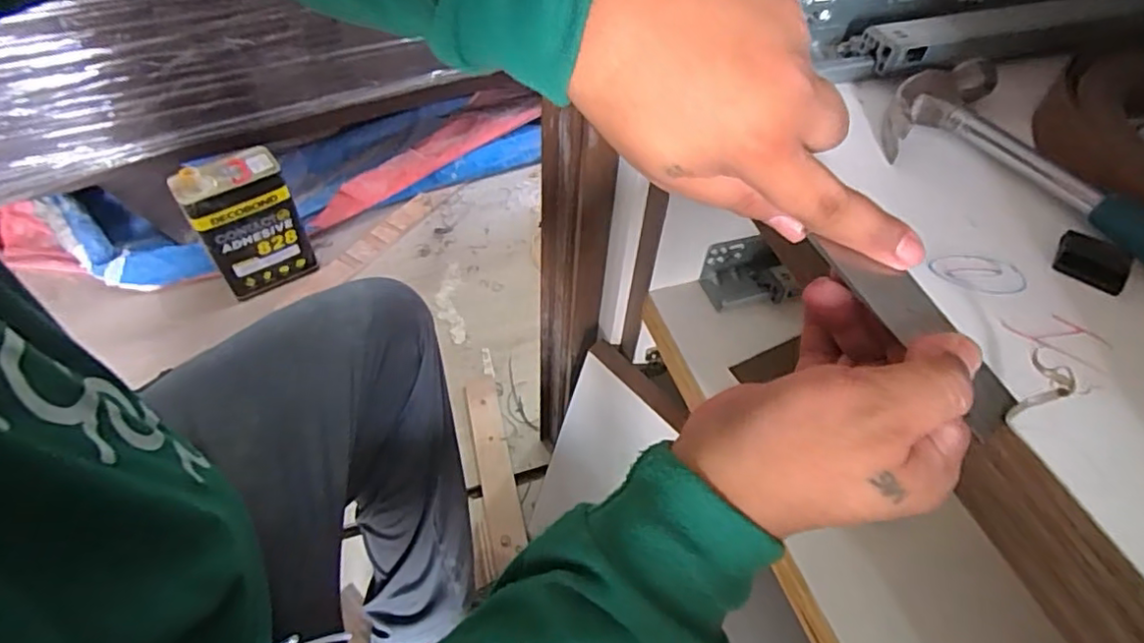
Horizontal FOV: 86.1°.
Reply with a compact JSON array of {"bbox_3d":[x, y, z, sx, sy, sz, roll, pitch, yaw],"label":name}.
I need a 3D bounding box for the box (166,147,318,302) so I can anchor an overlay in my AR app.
[{"bbox_3d":[-0.595,-0.170,1.140,0.169,0.260,0.096,-28,57,-22],"label":"box"}]

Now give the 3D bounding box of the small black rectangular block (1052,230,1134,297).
[{"bbox_3d":[0.247,-0.028,0.290,0.030,0.007,0.027,28,55,19],"label":"small black rectangular block"}]

